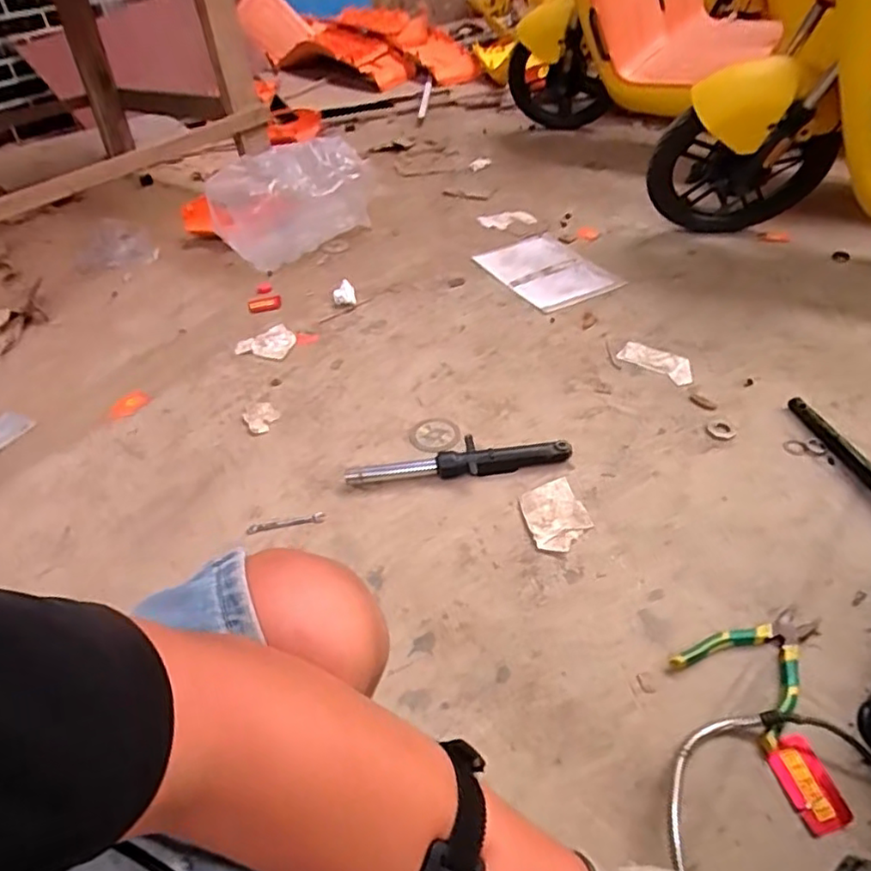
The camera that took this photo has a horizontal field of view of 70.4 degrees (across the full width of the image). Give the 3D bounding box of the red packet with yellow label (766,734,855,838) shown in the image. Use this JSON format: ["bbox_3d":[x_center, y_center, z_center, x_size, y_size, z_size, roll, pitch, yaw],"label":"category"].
[{"bbox_3d":[0.396,0.372,0.658,0.053,0.007,0.089,-10,43,-8],"label":"red packet with yellow label"}]

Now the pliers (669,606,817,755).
[{"bbox_3d":[0.396,0.269,0.747,0.181,0.022,0.129,-28,48,-25],"label":"pliers"}]

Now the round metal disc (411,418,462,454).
[{"bbox_3d":[-0.001,-0.002,1.078,0.084,0.011,0.093,-15,43,-12],"label":"round metal disc"}]

